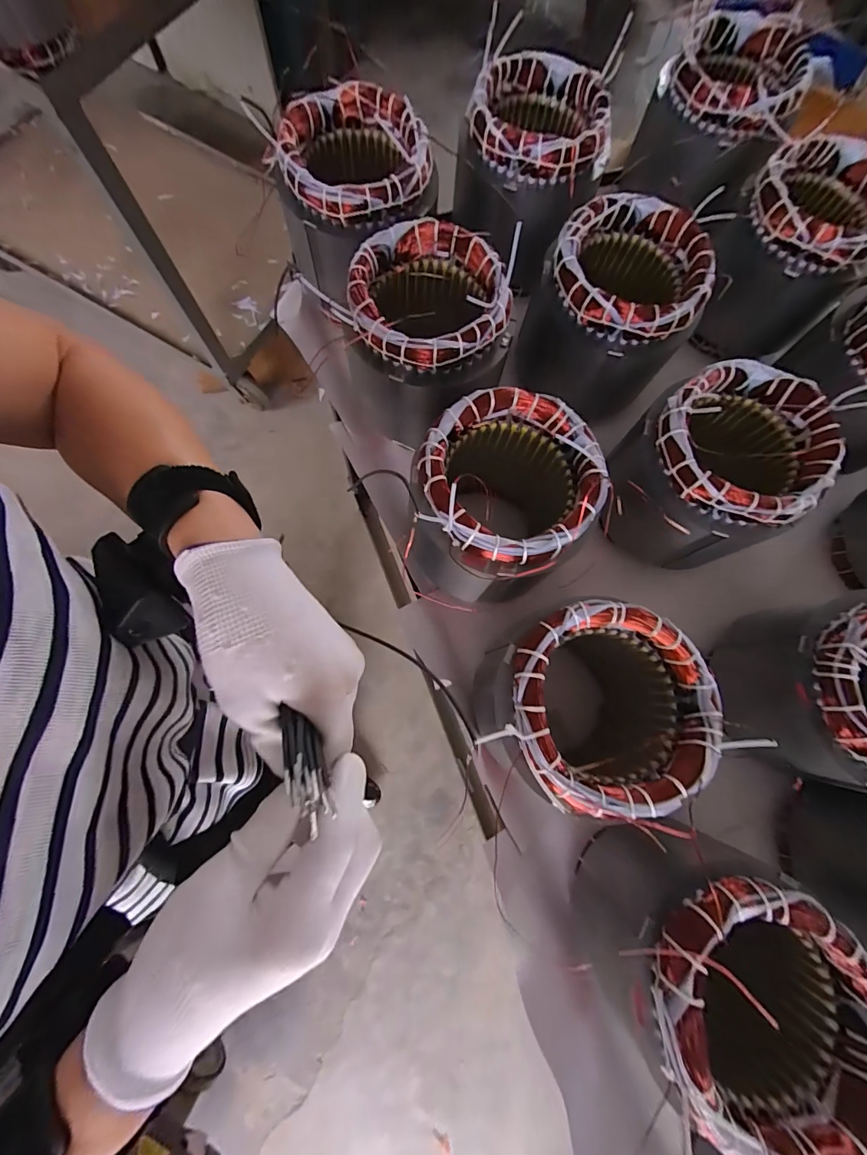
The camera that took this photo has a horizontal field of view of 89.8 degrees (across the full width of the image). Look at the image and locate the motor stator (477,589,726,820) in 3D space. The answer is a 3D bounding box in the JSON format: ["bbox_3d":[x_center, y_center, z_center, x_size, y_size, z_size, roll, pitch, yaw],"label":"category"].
[{"bbox_3d":[0.118,0.099,0.357,0.136,0.159,0.132,1,76,-3],"label":"motor stator"}]

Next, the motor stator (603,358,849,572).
[{"bbox_3d":[0.254,-0.097,0.404,0.140,0.134,0.150,1,76,-3],"label":"motor stator"}]

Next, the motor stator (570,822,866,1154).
[{"bbox_3d":[0.196,0.266,0.303,0.136,0.126,0.131,1,76,-3],"label":"motor stator"}]

